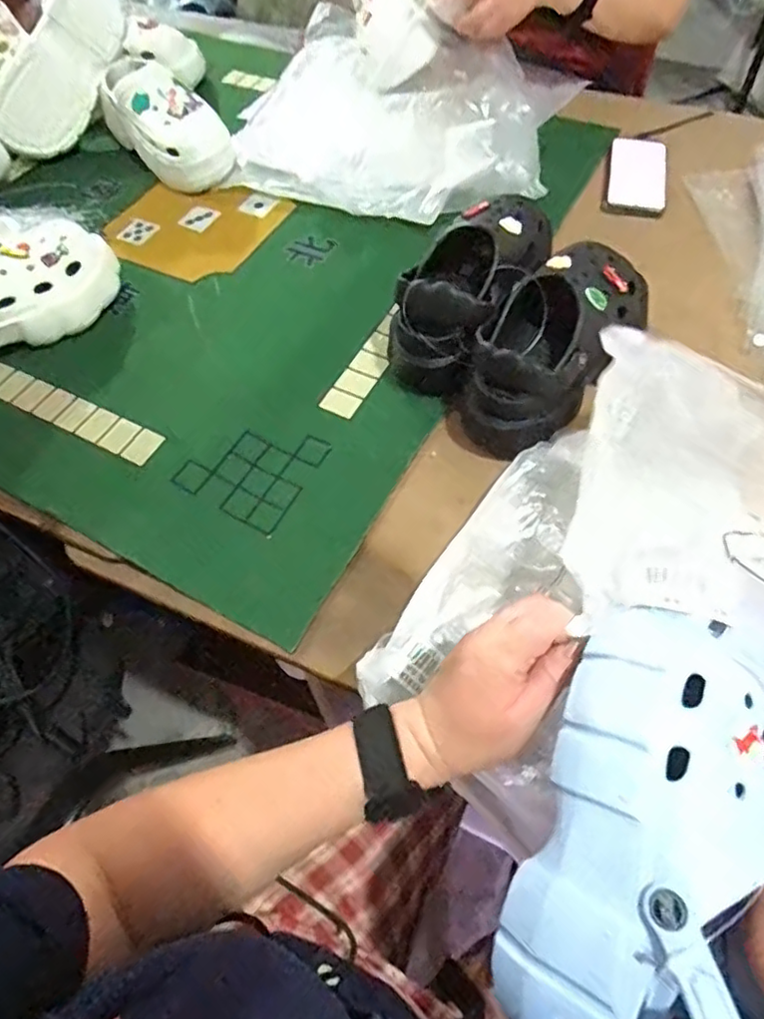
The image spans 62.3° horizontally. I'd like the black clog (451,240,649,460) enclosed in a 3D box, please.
[{"bbox_3d":[0.186,-0.170,0.618,0.130,0.094,0.266,36,66,21],"label":"black clog"}]

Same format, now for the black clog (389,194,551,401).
[{"bbox_3d":[0.099,-0.238,0.666,0.118,0.086,0.258,20,61,14],"label":"black clog"}]

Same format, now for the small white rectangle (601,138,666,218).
[{"bbox_3d":[0.333,-0.440,0.830,0.073,0.017,0.140,13,65,2],"label":"small white rectangle"}]

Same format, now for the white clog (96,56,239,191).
[{"bbox_3d":[-0.310,-0.545,0.885,0.110,0.105,0.230,-37,64,-19],"label":"white clog"}]

